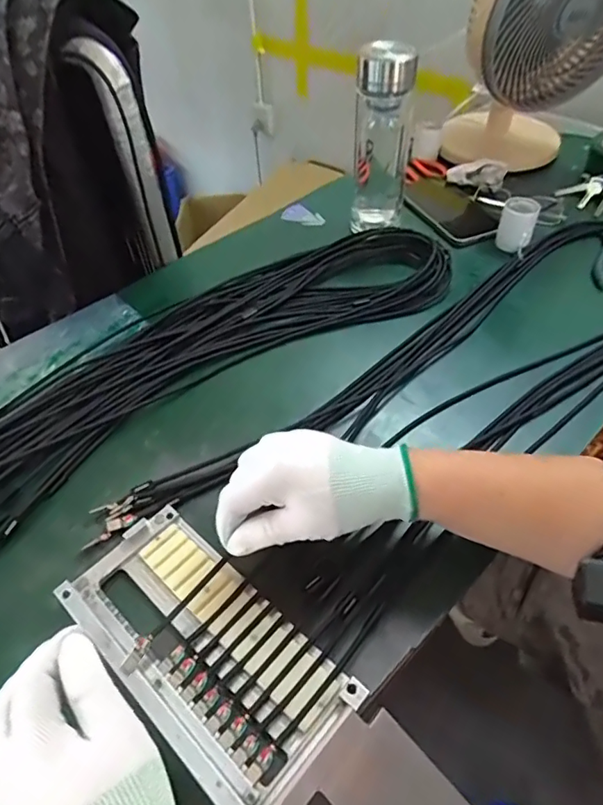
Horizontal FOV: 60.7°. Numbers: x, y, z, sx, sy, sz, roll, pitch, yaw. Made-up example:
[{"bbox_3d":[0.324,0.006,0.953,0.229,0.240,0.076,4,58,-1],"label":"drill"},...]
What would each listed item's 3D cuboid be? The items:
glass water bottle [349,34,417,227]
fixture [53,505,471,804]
[{"bbox_3d":[0.096,-0.313,0.619,0.067,0.195,0.054,2,48,6],"label":"glass water bottle"},{"bbox_3d":[0.007,0.213,0.308,0.387,0.045,0.101,37,59,18],"label":"fixture"}]

